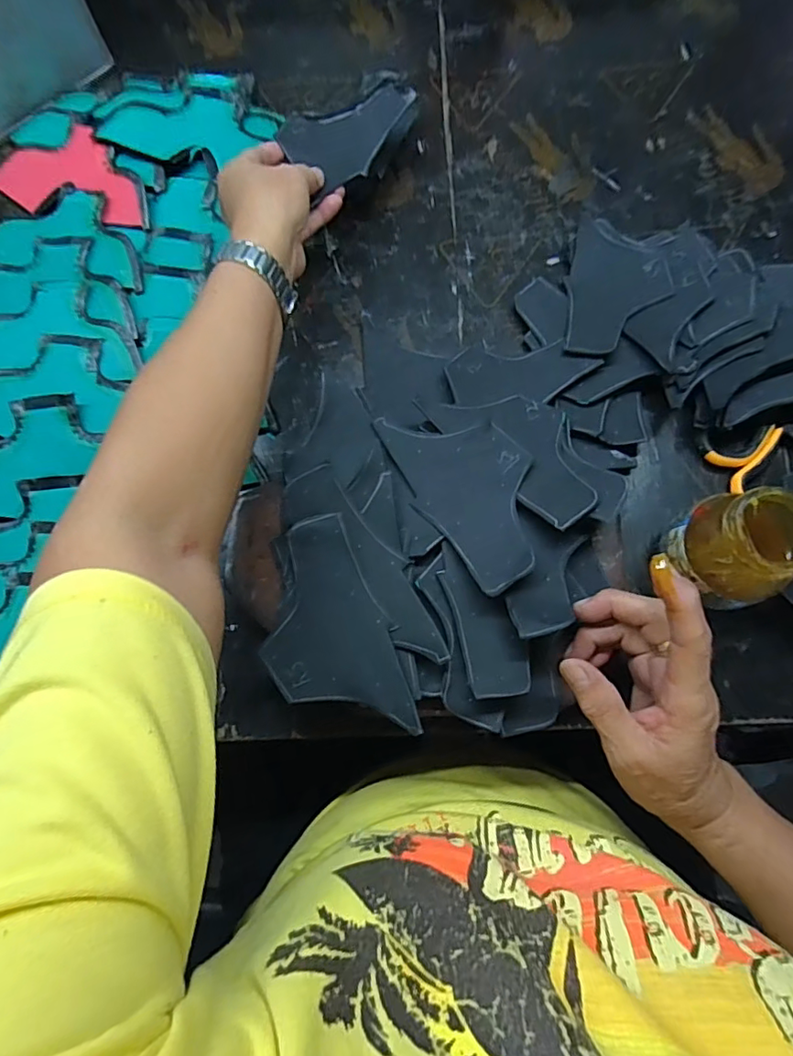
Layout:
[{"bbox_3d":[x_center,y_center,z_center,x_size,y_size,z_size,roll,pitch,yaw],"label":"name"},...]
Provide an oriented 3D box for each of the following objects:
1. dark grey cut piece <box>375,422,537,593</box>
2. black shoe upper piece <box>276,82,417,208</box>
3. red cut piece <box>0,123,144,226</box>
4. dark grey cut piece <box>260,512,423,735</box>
[{"bbox_3d":[0.053,-0.030,0.362,0.079,0.013,0.136,-33,69,-10],"label":"dark grey cut piece"},{"bbox_3d":[-0.035,-0.316,0.438,0.110,0.011,0.077,-15,73,-3],"label":"black shoe upper piece"},{"bbox_3d":[-0.287,-0.316,0.482,0.161,0.021,0.082,18,74,7],"label":"red cut piece"},{"bbox_3d":[-0.045,0.067,0.340,0.074,0.008,0.136,-24,79,-1],"label":"dark grey cut piece"}]

